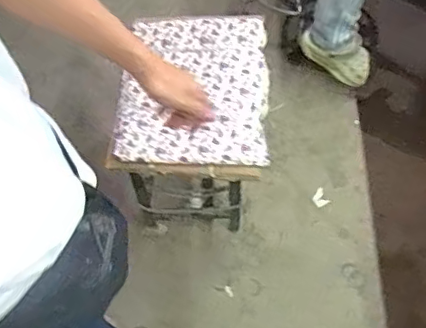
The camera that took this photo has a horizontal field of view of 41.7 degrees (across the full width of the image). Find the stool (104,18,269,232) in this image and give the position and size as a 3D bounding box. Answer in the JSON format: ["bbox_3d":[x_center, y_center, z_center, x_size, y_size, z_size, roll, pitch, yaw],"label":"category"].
[{"bbox_3d":[-0.039,-0.075,1.453,0.331,0.442,0.421,3,63,4],"label":"stool"}]

